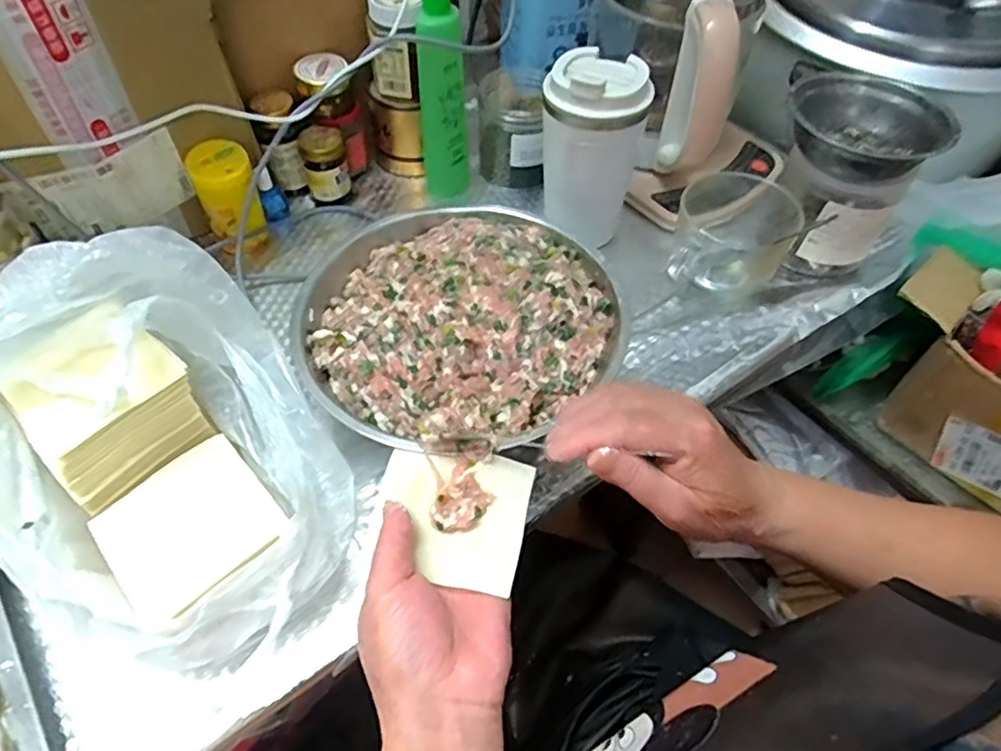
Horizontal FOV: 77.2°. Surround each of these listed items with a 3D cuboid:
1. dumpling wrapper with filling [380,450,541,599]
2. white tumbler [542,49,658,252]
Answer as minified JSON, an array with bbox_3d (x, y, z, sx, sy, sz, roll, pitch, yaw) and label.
[{"bbox_3d":[-0.028,0.076,0.353,0.084,0.010,0.073,11,55,6],"label":"dumpling wrapper with filling"},{"bbox_3d":[0.077,-0.192,0.542,0.083,0.145,0.075,9,55,5],"label":"white tumbler"}]

